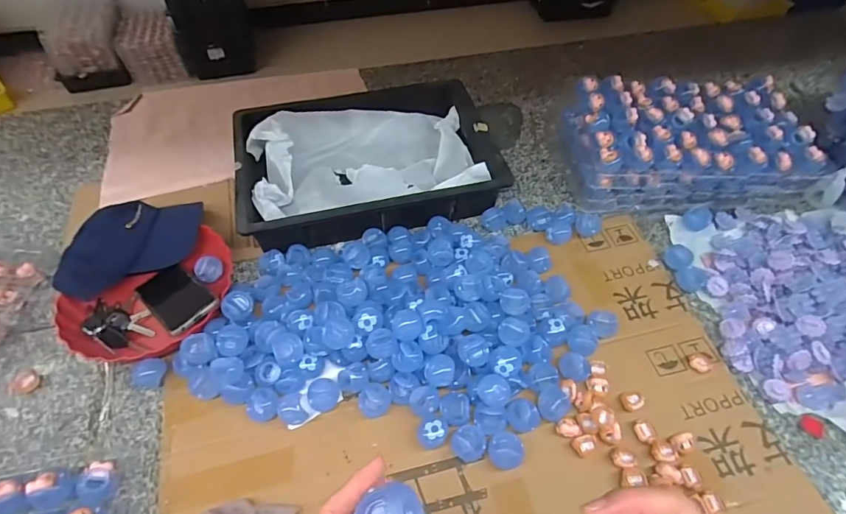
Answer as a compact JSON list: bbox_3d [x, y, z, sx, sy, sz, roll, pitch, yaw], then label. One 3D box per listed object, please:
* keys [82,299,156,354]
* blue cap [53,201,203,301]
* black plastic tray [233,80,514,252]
[{"bbox_3d":[-0.460,0.095,0.695,0.109,0.032,0.072,25,56,18],"label":"keys"},{"bbox_3d":[-0.472,-0.022,0.757,0.230,0.064,0.126,-28,57,-20],"label":"blue cap"},{"bbox_3d":[-0.103,-0.188,0.847,0.436,0.086,0.309,-12,53,-9],"label":"black plastic tray"}]

